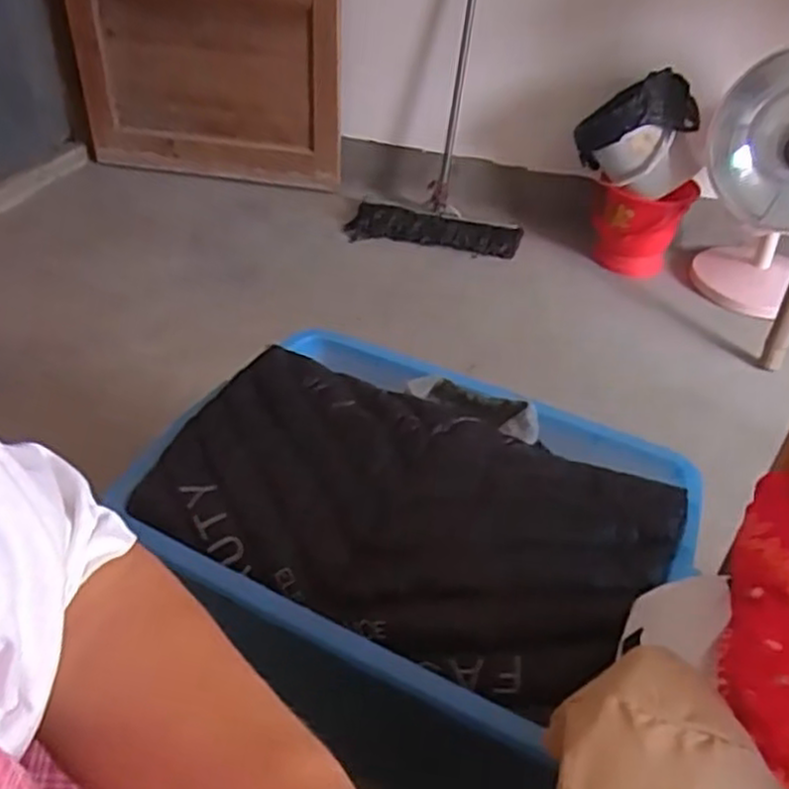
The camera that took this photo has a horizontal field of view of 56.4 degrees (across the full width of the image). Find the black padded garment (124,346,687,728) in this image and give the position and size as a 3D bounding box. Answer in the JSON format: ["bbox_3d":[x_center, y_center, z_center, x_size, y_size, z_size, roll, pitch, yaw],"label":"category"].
[{"bbox_3d":[0.012,0.125,0.815,0.549,0.074,0.317,19,41,18],"label":"black padded garment"}]

